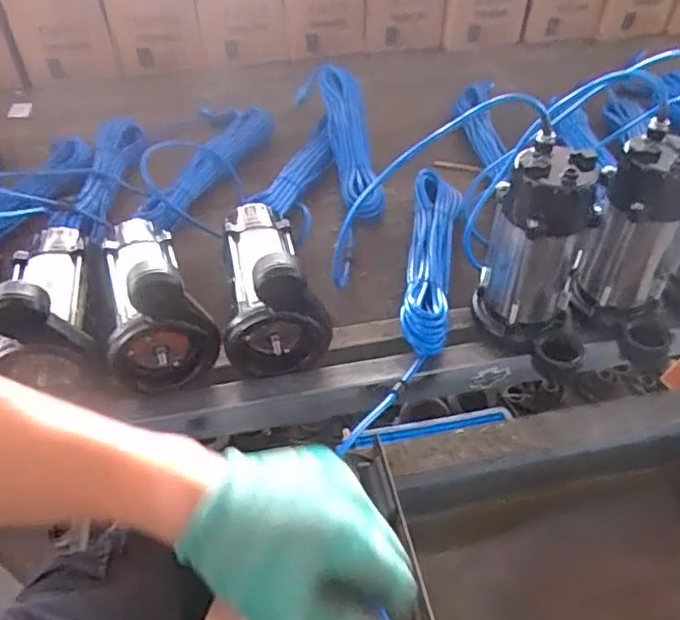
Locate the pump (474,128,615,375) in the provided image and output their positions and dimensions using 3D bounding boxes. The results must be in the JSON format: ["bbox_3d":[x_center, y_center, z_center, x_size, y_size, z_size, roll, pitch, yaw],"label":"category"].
[{"bbox_3d":[0.221,-0.056,0.706,0.117,0.236,0.126,10,47,9],"label":"pump"}]

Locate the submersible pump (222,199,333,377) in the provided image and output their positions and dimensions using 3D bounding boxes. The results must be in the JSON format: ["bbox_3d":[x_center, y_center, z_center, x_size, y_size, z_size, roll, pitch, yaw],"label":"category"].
[{"bbox_3d":[-0.100,-0.051,0.777,0.113,0.170,0.231,-14,48,-13],"label":"submersible pump"}]

